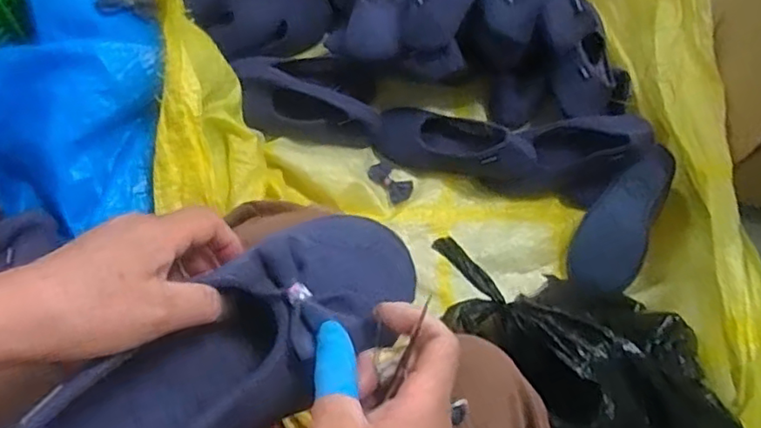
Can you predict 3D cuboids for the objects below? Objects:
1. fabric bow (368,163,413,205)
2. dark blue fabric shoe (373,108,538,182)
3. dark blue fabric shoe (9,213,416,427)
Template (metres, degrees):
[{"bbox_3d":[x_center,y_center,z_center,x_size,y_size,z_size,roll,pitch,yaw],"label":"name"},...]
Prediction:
[{"bbox_3d":[0.018,-0.051,0.941,0.044,0.009,0.073,-38,74,-17],"label":"fabric bow"},{"bbox_3d":[0.112,-0.111,0.919,0.245,0.083,0.084,13,66,16],"label":"dark blue fabric shoe"},{"bbox_3d":[-0.083,0.078,0.316,0.240,0.059,0.078,-34,73,-23],"label":"dark blue fabric shoe"}]

